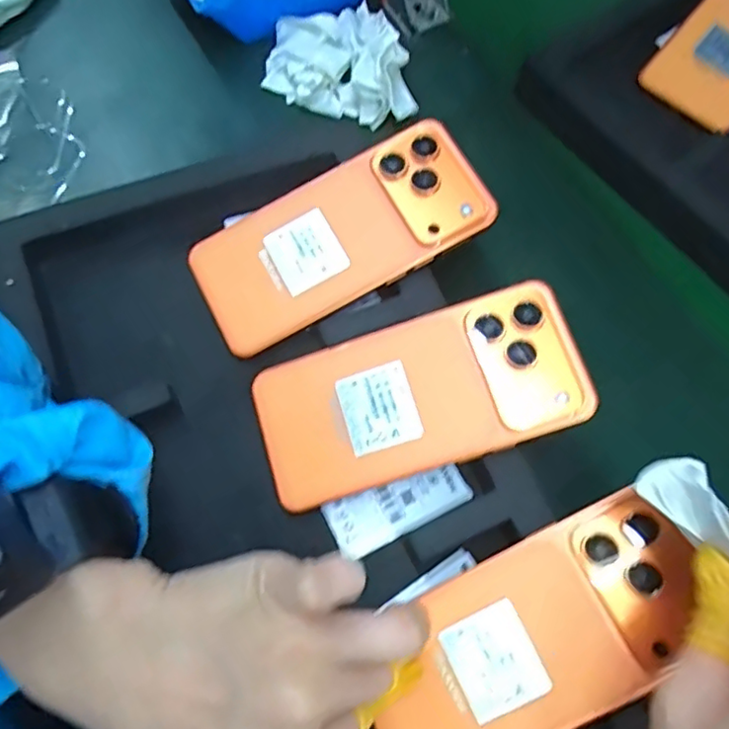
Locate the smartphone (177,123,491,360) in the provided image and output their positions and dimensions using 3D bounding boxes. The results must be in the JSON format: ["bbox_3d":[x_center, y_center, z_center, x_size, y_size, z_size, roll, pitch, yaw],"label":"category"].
[{"bbox_3d":[-0.014,-0.072,0.335,0.162,0.009,0.076,-29,72,1],"label":"smartphone"}]

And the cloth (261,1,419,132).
[{"bbox_3d":[-0.019,-0.205,0.409,0.094,0.025,0.087,-7,71,-9],"label":"cloth"}]

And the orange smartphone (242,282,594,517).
[{"bbox_3d":[0.027,0.015,0.306,0.162,0.009,0.077,-19,70,5],"label":"orange smartphone"}]

